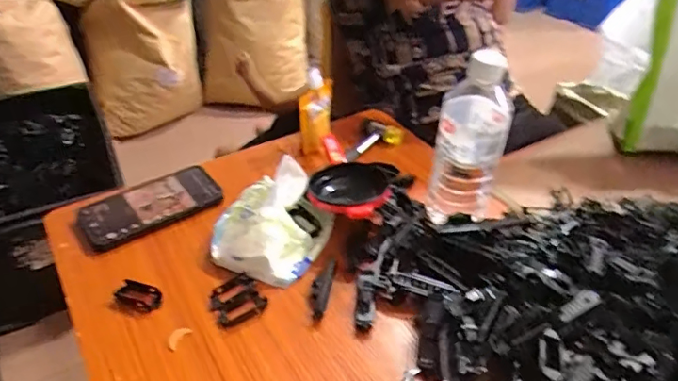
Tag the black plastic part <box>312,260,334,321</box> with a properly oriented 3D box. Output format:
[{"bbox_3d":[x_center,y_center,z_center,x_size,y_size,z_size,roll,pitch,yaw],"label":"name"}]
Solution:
[{"bbox_3d":[-0.018,0.100,0.541,0.018,0.006,0.075,4,38,6],"label":"black plastic part"}]

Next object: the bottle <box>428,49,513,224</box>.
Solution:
[{"bbox_3d":[0.138,-0.049,0.562,0.069,0.195,0.065,11,39,12],"label":"bottle"}]

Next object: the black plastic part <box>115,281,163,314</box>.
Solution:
[{"bbox_3d":[-0.202,0.106,0.534,0.046,0.010,0.025,14,40,17],"label":"black plastic part"}]

